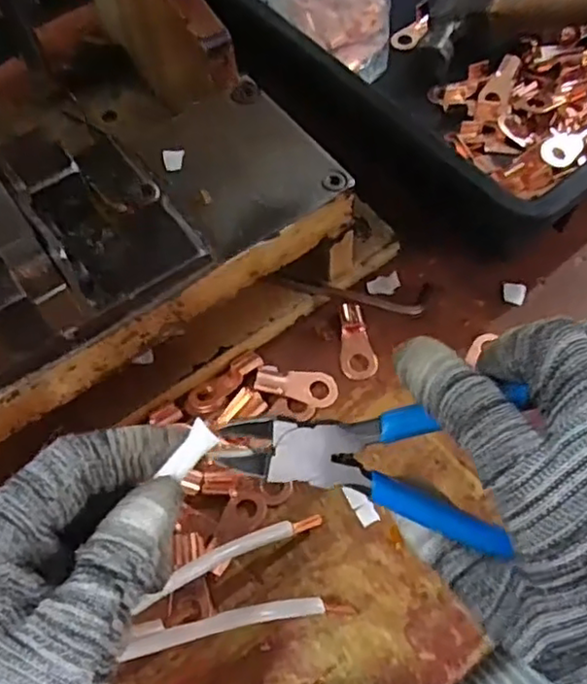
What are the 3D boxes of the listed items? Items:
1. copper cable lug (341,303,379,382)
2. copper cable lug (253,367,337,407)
[{"bbox_3d":[0.033,-0.001,0.351,0.018,0.006,0.041,-9,63,-2],"label":"copper cable lug"},{"bbox_3d":[0.002,0.022,0.339,0.041,0.006,0.018,11,64,8],"label":"copper cable lug"}]

